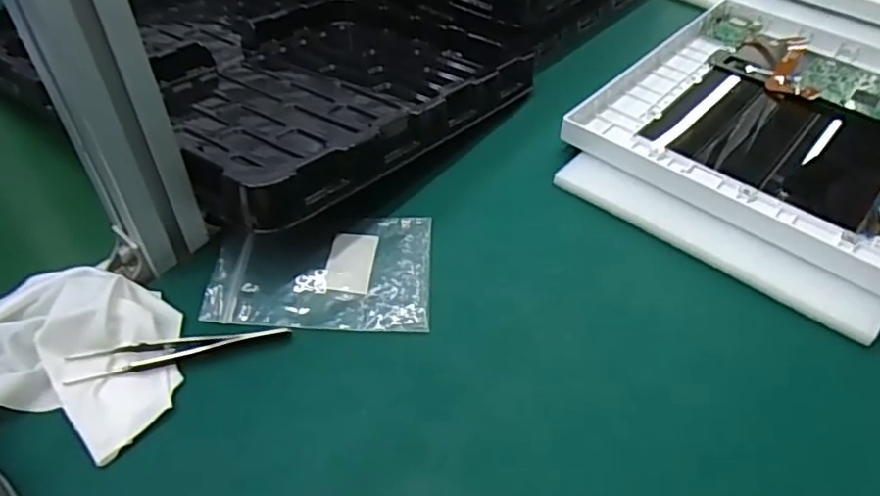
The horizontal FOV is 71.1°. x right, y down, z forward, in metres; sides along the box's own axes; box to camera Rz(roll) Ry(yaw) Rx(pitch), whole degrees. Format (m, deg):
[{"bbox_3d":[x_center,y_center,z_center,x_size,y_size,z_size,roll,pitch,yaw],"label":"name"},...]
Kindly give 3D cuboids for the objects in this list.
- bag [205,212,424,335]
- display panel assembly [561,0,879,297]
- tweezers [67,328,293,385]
[{"bbox_3d":[-0.072,0.009,0.387,0.131,0.009,0.095,-2,46,0],"label":"bag"},{"bbox_3d":[0.290,-0.113,0.507,0.255,0.022,0.329,31,54,28],"label":"display panel assembly"},{"bbox_3d":[-0.143,0.054,0.341,0.114,0.008,0.016,-15,47,-13],"label":"tweezers"}]

